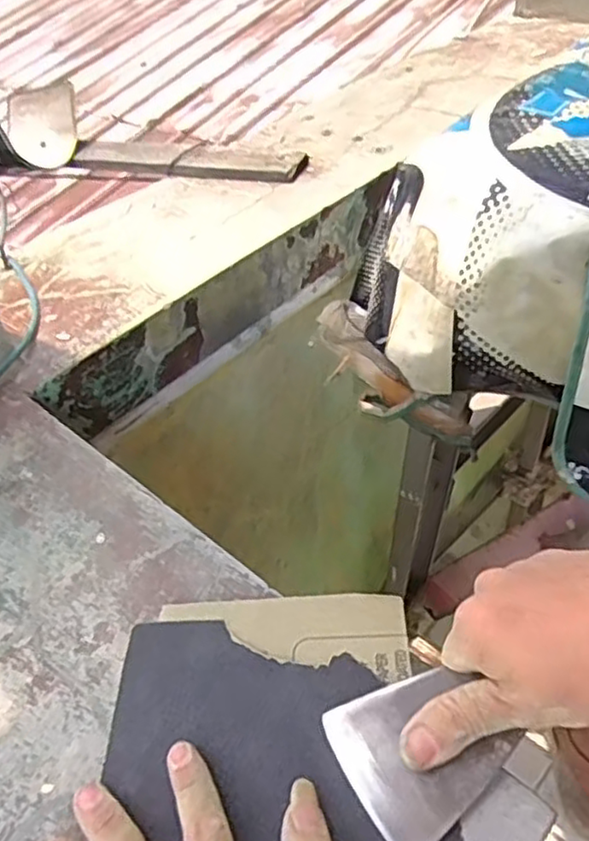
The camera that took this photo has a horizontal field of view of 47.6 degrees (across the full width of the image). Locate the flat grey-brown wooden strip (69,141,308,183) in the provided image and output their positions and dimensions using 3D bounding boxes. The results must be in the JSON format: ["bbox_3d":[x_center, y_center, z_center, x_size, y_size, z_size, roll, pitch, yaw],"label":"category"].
[{"bbox_3d":[-0.133,-0.314,0.800,0.299,0.017,0.057,12,47,20],"label":"flat grey-brown wooden strip"}]

